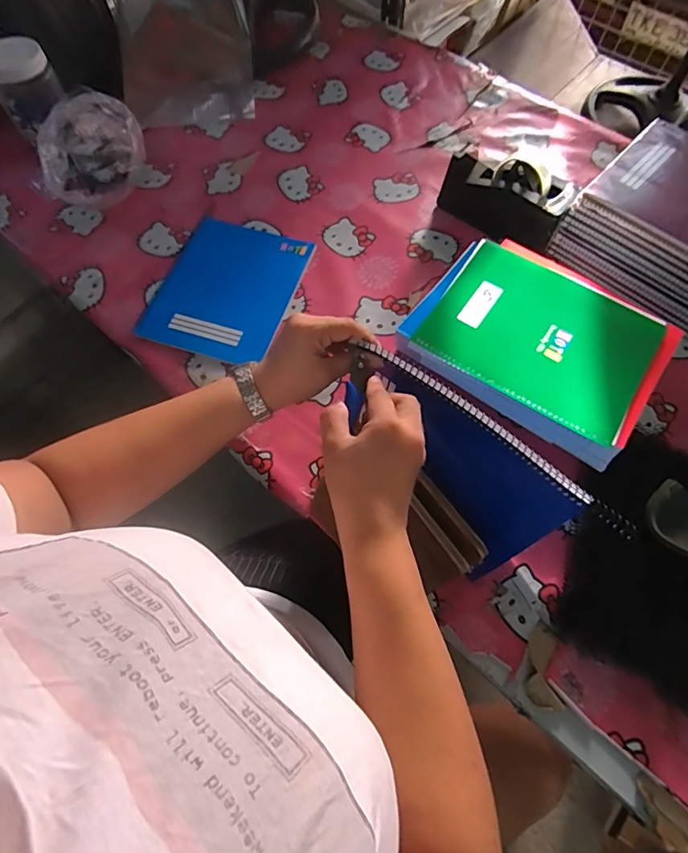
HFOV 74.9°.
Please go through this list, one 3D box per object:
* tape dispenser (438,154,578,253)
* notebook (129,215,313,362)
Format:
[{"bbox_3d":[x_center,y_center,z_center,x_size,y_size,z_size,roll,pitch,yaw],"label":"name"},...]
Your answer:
[{"bbox_3d":[0.249,-0.361,0.711,0.208,0.090,0.084,36,71,27],"label":"tape dispenser"},{"bbox_3d":[-0.183,-0.218,0.708,0.204,0.008,0.249,18,69,7],"label":"notebook"}]

